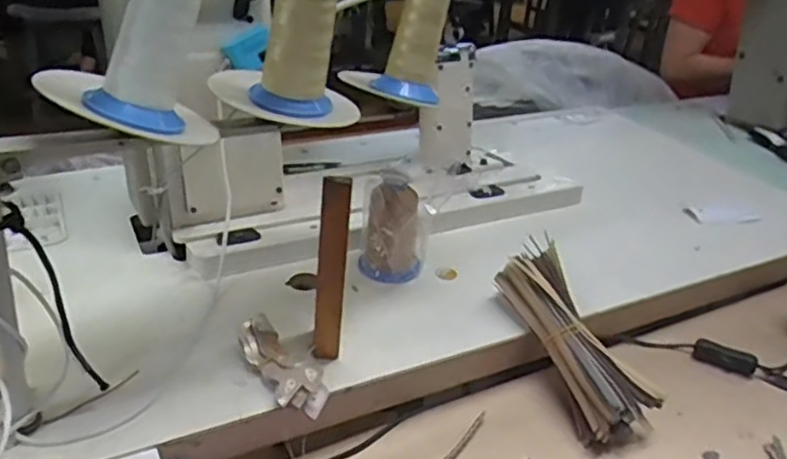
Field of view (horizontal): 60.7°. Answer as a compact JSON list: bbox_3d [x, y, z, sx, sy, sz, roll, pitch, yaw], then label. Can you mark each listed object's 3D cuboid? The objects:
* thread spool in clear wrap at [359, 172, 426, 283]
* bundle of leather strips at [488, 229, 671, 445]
[{"bbox_3d":[0.002,-0.002,0.724,0.068,0.118,0.068,5,31,-3],"label":"thread spool in clear wrap"},{"bbox_3d":[0.174,0.103,0.658,0.071,0.050,0.209,-8,49,-22],"label":"bundle of leather strips"}]

